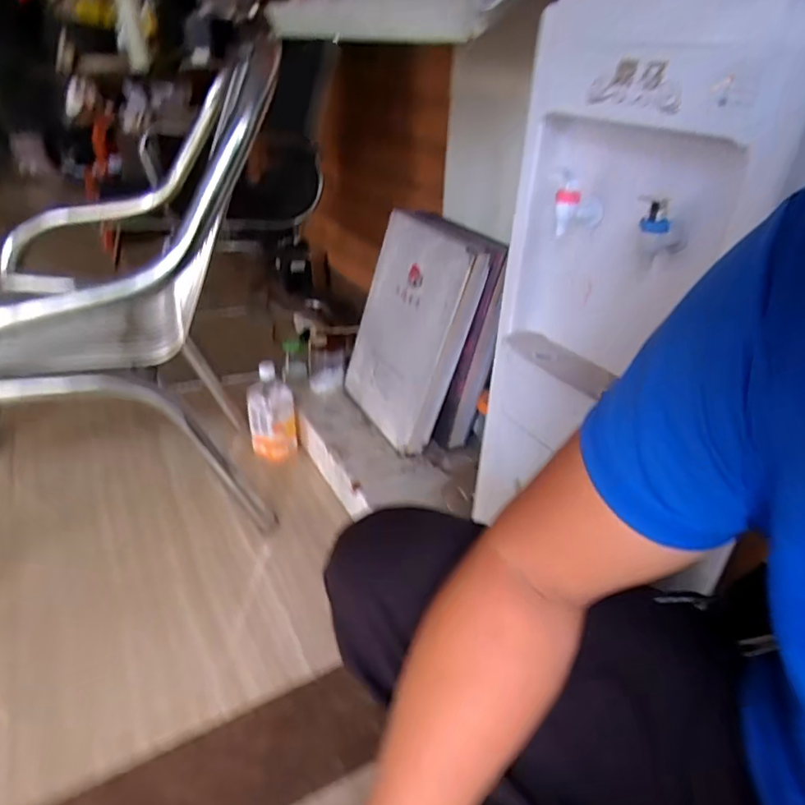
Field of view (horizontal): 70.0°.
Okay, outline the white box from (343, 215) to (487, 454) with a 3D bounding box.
[{"bbox_3d":[0.006,-0.139,1.151,0.077,0.425,0.258,-2,30,-36],"label":"white box"}]

